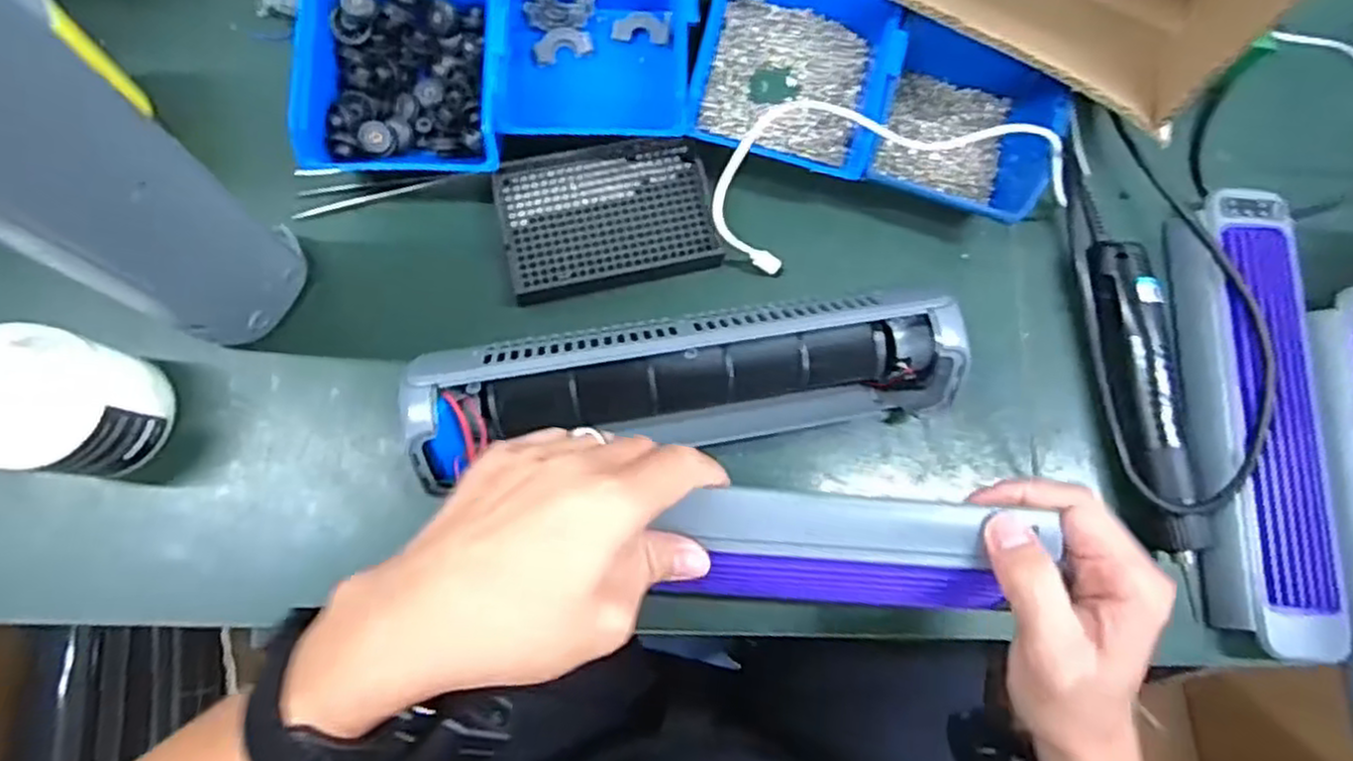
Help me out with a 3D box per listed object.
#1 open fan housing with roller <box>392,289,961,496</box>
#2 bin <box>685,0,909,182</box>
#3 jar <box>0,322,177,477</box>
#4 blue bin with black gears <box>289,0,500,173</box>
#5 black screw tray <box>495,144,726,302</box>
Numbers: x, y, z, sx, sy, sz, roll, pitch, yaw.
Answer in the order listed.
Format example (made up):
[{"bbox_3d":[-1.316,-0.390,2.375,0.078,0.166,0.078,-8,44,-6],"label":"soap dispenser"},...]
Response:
[{"bbox_3d":[0.008,0.001,0.423,0.302,0.079,0.068,-9,79,-6],"label":"open fan housing with roller"},{"bbox_3d":[0.078,-0.204,0.475,0.117,0.055,0.140,14,78,-1],"label":"bin"},{"bbox_3d":[-0.337,0.014,0.407,0.071,0.082,0.072,1,78,-4],"label":"jar"},{"bbox_3d":[-0.167,-0.195,0.463,0.117,0.061,0.139,0,78,-4],"label":"blue bin with black gears"},{"bbox_3d":[-0.044,-0.106,0.475,0.133,0.015,0.092,-12,80,-6],"label":"black screw tray"}]

